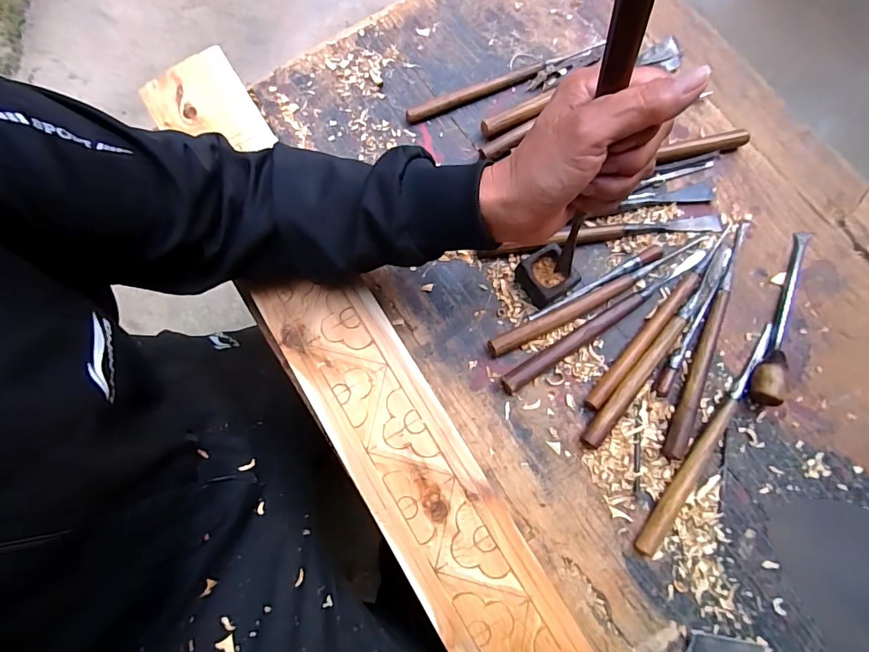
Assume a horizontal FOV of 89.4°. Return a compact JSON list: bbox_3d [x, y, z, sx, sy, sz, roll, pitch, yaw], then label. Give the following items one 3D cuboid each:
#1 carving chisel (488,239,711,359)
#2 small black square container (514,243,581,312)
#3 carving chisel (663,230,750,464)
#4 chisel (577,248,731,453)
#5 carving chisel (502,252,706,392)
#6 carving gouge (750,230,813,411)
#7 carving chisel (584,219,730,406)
[{"bbox_3d":[0.163,-0.030,0.429,0.241,0.018,0.016,-26,78,-6],"label":"carving chisel"},{"bbox_3d":[0.110,-0.048,0.431,0.044,0.027,0.047,-33,79,-7],"label":"small black square container"},{"bbox_3d":[0.267,0.008,0.422,0.018,0.011,0.250,25,78,6],"label":"carving chisel"},{"bbox_3d":[0.217,0.016,0.420,0.018,0.014,0.244,39,80,9],"label":"chisel"},{"bbox_3d":[0.167,-0.009,0.425,0.242,0.017,0.019,-34,79,-7],"label":"carving chisel"},{"bbox_3d":[0.338,-0.013,0.418,0.024,0.027,0.183,25,78,6],"label":"carving gouge"},{"bbox_3d":[0.221,-0.012,0.425,0.017,0.010,0.231,41,80,9],"label":"carving chisel"}]

